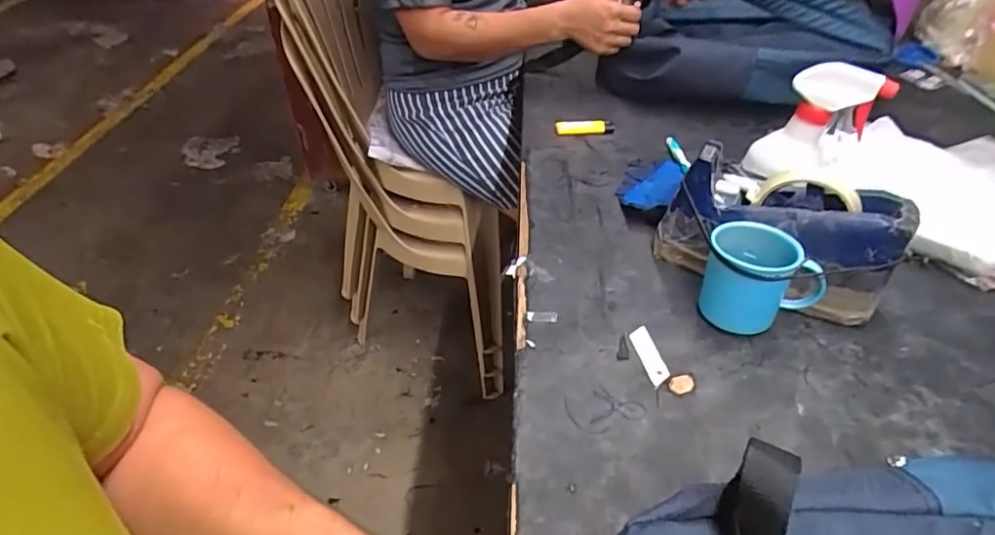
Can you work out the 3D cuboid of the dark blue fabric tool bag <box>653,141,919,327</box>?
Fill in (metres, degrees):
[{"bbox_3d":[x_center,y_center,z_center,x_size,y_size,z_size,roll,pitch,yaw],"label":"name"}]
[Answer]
[{"bbox_3d":[0.260,-0.030,0.542,0.206,0.112,0.073,20,45,21],"label":"dark blue fabric tool bag"}]

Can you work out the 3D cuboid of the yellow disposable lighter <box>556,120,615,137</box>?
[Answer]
[{"bbox_3d":[0.122,-0.197,0.789,0.081,0.015,0.022,-1,42,-1],"label":"yellow disposable lighter"}]

